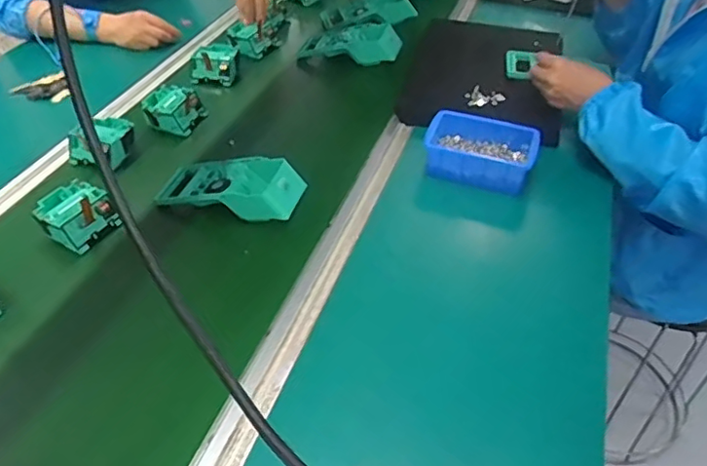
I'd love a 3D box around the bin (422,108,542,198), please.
[{"bbox_3d":[0.174,-0.114,0.823,0.156,0.053,0.116,18,47,16],"label":"bin"}]

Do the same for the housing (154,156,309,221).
[{"bbox_3d":[-0.160,-0.064,0.755,0.190,0.052,0.086,13,46,11],"label":"housing"}]

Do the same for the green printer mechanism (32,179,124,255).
[{"bbox_3d":[-0.342,-0.023,0.713,0.082,0.041,0.082,29,51,25],"label":"green printer mechanism"}]

